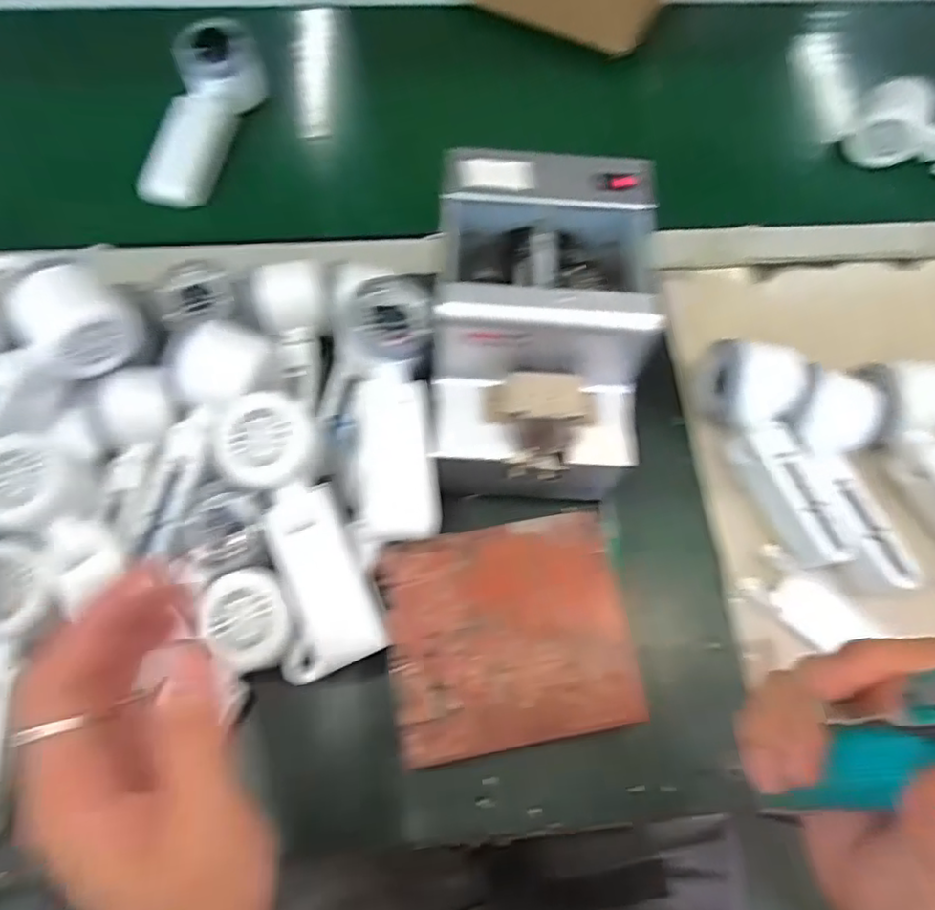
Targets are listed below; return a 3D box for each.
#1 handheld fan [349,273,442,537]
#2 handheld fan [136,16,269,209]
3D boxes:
[{"bbox_3d":[-0.046,-0.028,0.402,0.056,0.051,0.166,-7,69,-4],"label":"handheld fan"},{"bbox_3d":[-0.229,-0.295,0.552,0.072,0.048,0.171,6,68,1],"label":"handheld fan"}]

